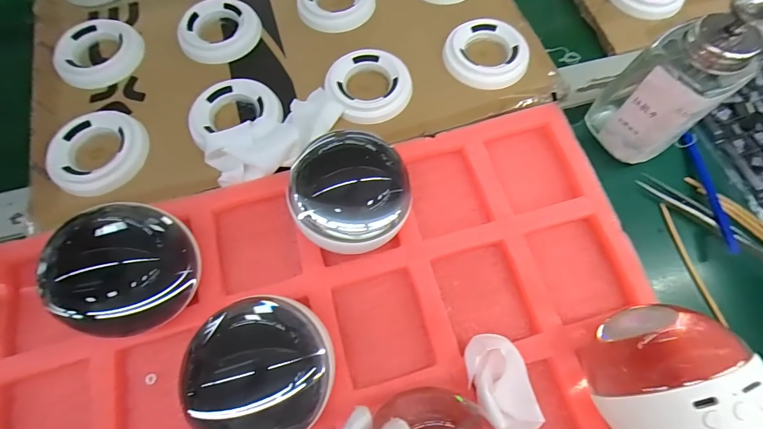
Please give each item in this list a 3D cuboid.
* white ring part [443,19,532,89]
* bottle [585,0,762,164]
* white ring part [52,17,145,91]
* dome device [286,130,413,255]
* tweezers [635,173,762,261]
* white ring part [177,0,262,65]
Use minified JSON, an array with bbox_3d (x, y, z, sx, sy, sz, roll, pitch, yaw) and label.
[{"bbox_3d":[0.090,-0.137,0.316,0.071,0.013,0.066,0,70,0],"label":"white ring part"},{"bbox_3d":[0.207,-0.095,0.250,0.064,0.112,0.063,-33,73,-11],"label":"bottle"},{"bbox_3d":[-0.250,-0.143,0.324,0.069,0.015,0.071,0,70,0],"label":"white ring part"},{"bbox_3d":[-0.018,-0.007,0.234,0.074,0.061,0.066,-15,70,-5],"label":"dome device"},{"bbox_3d":[0.252,0.006,0.277,0.116,0.011,0.019,33,73,12],"label":"tweezers"},{"bbox_3d":[-0.147,-0.168,0.333,0.067,0.014,0.070,0,70,0],"label":"white ring part"}]

